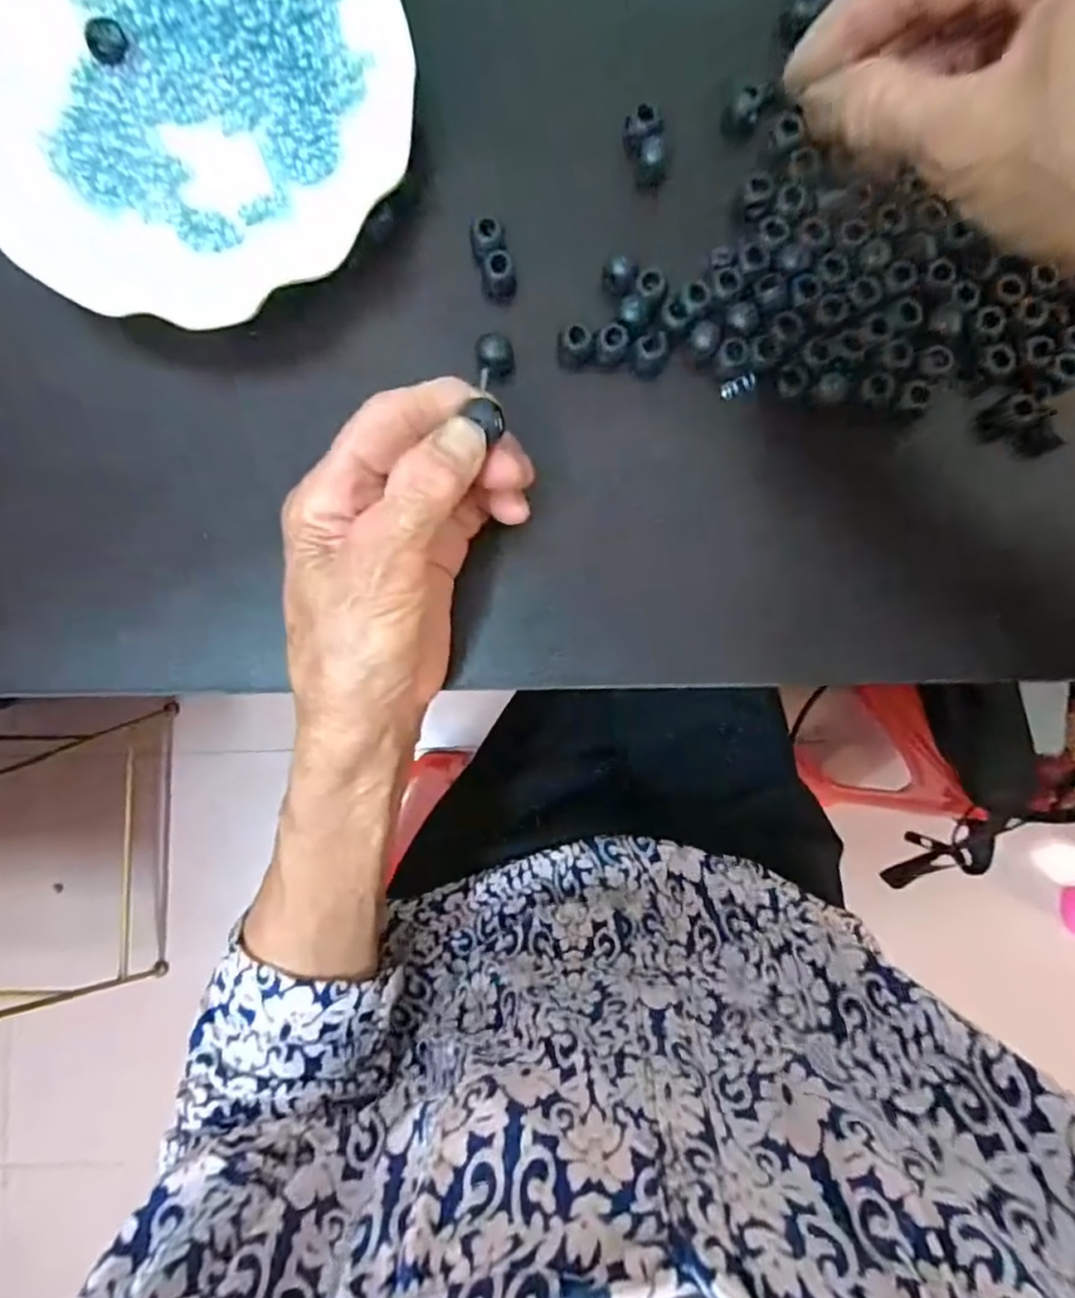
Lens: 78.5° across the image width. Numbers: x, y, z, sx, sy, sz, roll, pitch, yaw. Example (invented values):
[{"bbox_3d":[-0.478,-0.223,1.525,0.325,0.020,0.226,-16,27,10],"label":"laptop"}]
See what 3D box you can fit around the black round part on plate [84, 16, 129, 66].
[{"bbox_3d":[-0.180,-0.255,0.276,0.016,0.006,0.019,-34,87,-1],"label":"black round part on plate"}]

